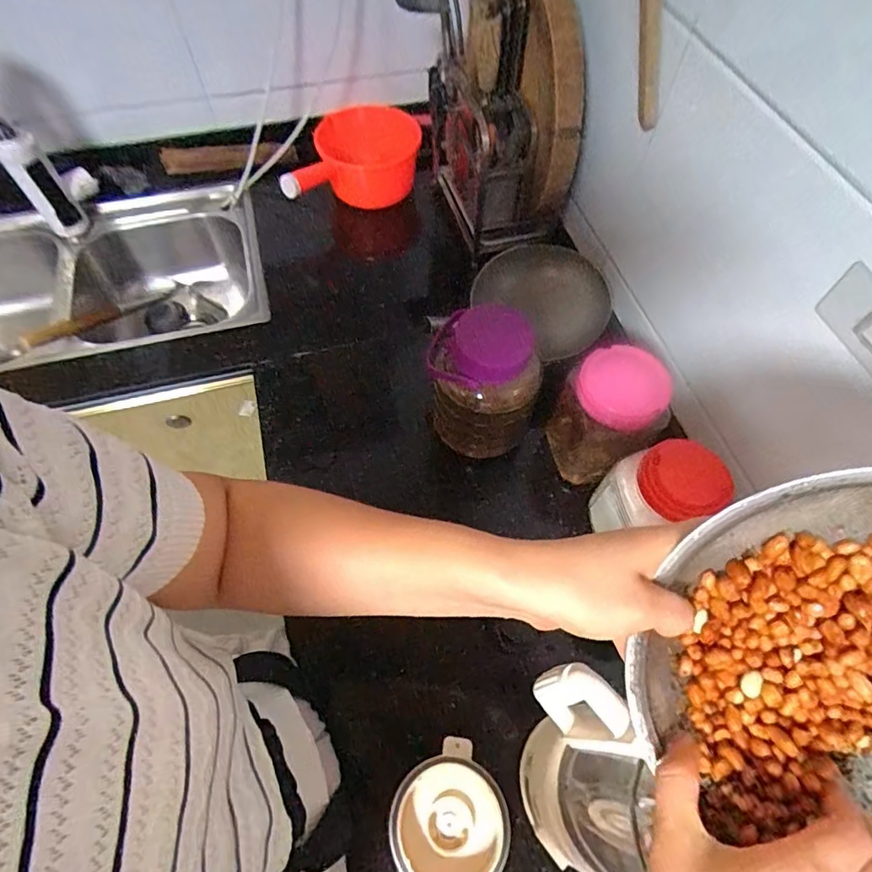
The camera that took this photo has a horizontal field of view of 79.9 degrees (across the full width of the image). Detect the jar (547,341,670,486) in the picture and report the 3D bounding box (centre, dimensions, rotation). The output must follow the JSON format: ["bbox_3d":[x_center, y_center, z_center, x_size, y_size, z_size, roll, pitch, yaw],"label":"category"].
[{"bbox_3d":[0.217,-0.027,0.677,0.098,0.168,0.117,-16,61,-12],"label":"jar"}]

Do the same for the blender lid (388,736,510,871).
[{"bbox_3d":[0.013,0.395,0.532,0.116,0.047,0.114,1,59,-2],"label":"blender lid"}]

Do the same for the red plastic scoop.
[{"bbox_3d":[-0.175,-0.520,1.013,0.284,0.144,0.165,-26,64,-17],"label":"red plastic scoop"}]

